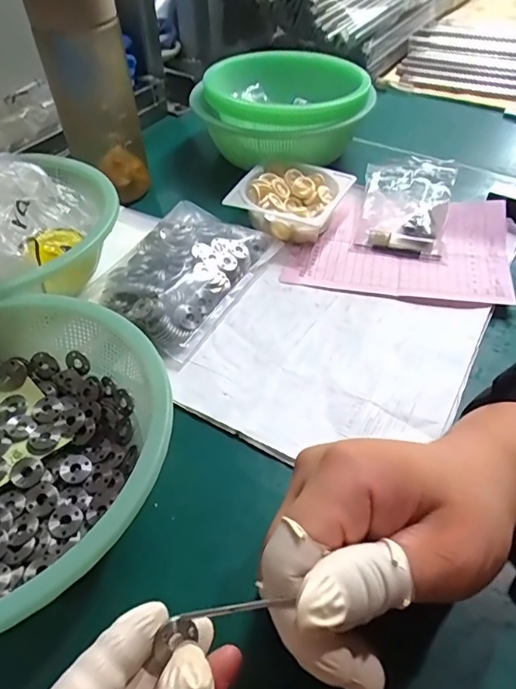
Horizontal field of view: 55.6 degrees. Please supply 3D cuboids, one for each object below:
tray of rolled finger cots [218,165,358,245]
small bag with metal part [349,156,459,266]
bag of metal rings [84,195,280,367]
[{"bbox_3d":[0.030,-0.130,0.444,0.089,0.033,0.088,19,50,19],"label":"tray of rolled finger cots"},{"bbox_3d":[0.131,-0.124,0.436,0.076,0.035,0.109,11,48,12],"label":"small bag with metal part"},{"bbox_3d":[-0.061,-0.062,0.389,0.104,0.023,0.148,21,51,20],"label":"bag of metal rings"}]

